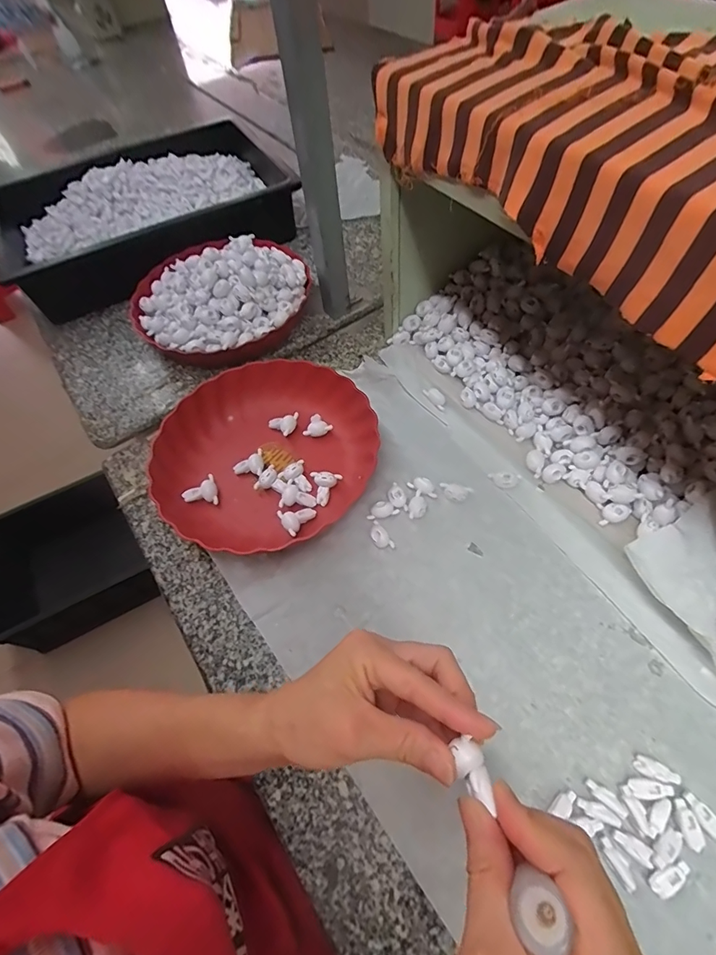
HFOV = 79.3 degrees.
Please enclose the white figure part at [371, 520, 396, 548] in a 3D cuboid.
[{"bbox_3d":[0.021,0.058,0.435,0.017,0.012,0.034,-31,61,-13],"label":"white figure part"}]

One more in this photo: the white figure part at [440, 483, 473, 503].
[{"bbox_3d":[0.105,0.017,0.463,0.034,0.012,0.016,8,60,10],"label":"white figure part"}]

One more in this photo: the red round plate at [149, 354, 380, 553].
[{"bbox_3d":[-0.109,-0.036,0.492,0.242,0.043,0.230,-2,59,4],"label":"red round plate"}]

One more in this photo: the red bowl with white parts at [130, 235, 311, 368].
[{"bbox_3d":[-0.188,-0.254,0.605,0.234,0.103,0.214,-2,59,4],"label":"red bowl with white parts"}]

